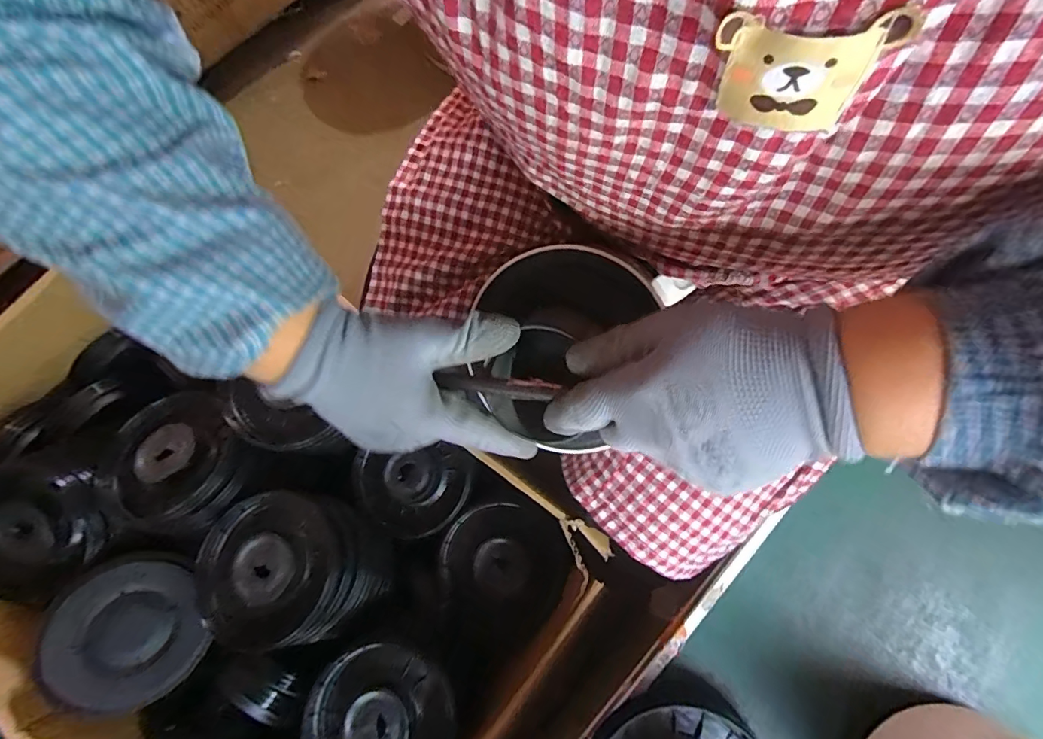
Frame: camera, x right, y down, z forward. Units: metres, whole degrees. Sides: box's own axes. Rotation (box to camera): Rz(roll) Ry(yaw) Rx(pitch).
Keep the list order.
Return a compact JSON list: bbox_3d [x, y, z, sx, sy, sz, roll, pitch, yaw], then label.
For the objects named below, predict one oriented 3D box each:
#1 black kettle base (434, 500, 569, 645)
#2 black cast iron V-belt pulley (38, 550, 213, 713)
[{"bbox_3d":[-0.021,0.224,0.507,0.138,0.024,0.134,0,78,0],"label":"black kettle base"},{"bbox_3d":[-0.401,0.264,0.456,0.117,0.045,0.138,-14,73,-45],"label":"black cast iron V-belt pulley"}]

